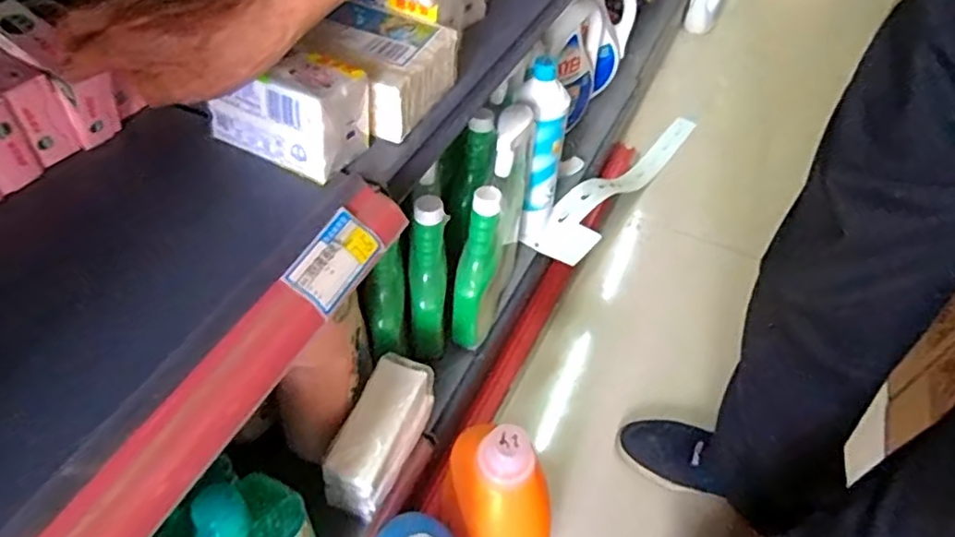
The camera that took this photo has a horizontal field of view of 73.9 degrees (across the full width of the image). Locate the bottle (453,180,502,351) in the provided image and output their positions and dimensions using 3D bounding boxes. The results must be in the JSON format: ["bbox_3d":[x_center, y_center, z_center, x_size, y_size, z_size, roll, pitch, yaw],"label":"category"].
[{"bbox_3d":[0.002,0.002,0.771,0.049,0.203,0.094,11,49,4],"label":"bottle"}]

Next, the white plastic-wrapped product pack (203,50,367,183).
[{"bbox_3d":[-0.138,-0.125,0.477,0.104,0.069,0.067,24,51,15],"label":"white plastic-wrapped product pack"}]

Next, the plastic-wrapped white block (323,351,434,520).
[{"bbox_3d":[-0.100,0.172,0.671,0.065,0.075,0.154,19,50,10],"label":"plastic-wrapped white block"}]

